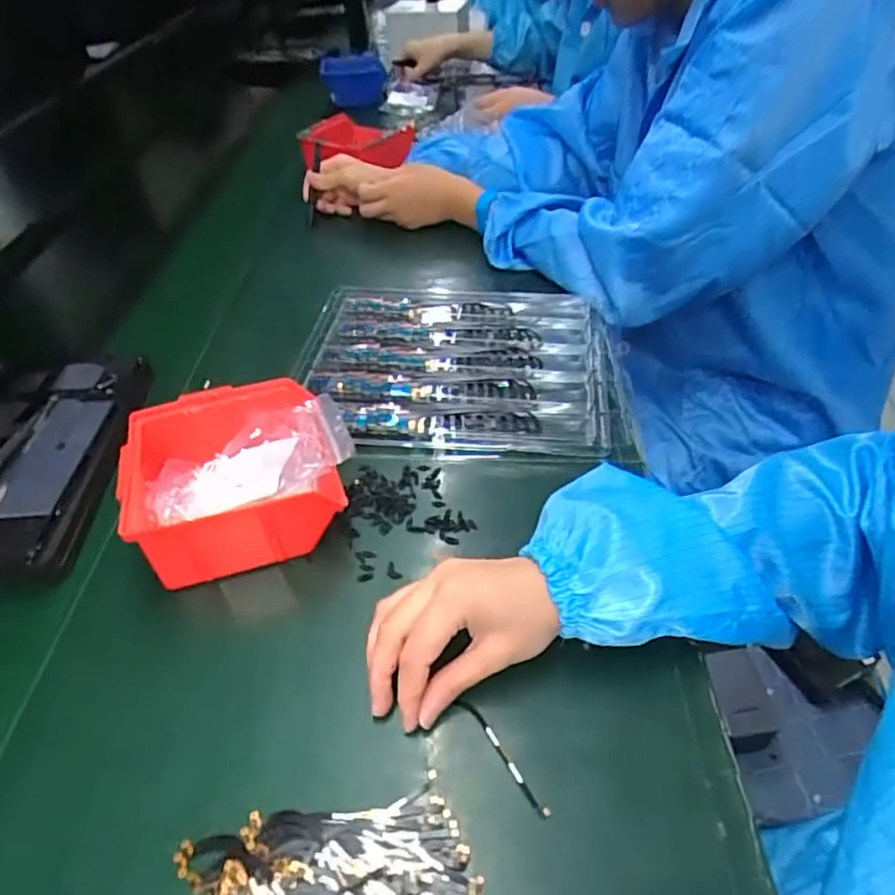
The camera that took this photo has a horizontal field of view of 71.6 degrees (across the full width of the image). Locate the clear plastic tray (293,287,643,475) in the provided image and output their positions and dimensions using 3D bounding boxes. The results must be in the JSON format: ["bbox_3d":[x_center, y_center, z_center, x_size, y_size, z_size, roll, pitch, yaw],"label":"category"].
[{"bbox_3d":[0.011,-0.078,0.563,0.286,0.016,0.230,2,45,7],"label":"clear plastic tray"}]

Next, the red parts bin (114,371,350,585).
[{"bbox_3d":[-0.147,0.021,0.436,0.132,0.064,0.123,-15,45,-11],"label":"red parts bin"}]

